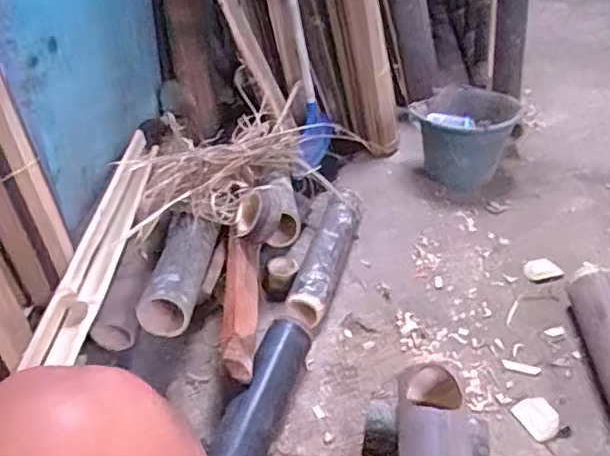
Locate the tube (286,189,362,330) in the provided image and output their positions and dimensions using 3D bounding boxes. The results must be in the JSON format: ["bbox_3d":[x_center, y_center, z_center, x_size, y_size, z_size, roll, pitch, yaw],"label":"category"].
[{"bbox_3d":[0.036,0.053,1.065,0.070,0.076,0.342,8,35,15],"label":"tube"}]

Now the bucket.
[{"bbox_3d":[0.367,-0.221,1.394,0.238,0.174,0.238,-1,34,1],"label":"bucket"}]

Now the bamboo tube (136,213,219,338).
[{"bbox_3d":[-0.178,0.054,0.866,0.077,0.059,0.235,0,34,3],"label":"bamboo tube"}]

